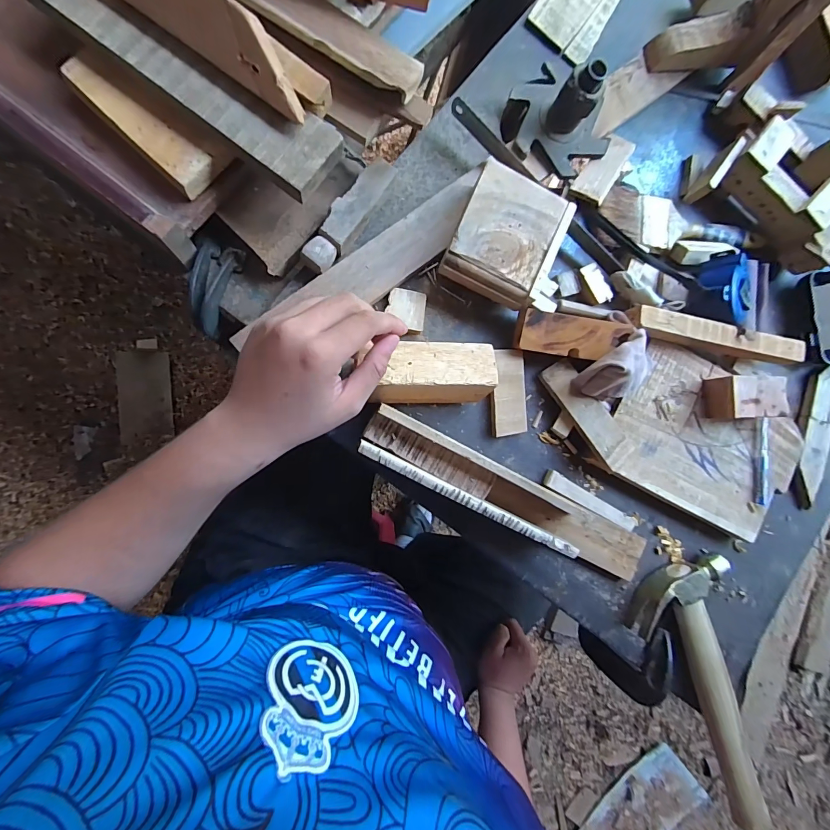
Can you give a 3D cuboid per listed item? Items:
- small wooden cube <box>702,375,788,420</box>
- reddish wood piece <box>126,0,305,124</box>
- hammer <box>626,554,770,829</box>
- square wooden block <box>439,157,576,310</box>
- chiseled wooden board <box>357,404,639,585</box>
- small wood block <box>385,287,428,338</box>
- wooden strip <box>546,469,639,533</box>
[{"bbox_3d":[0.345,-0.017,0.393,0.067,0.037,0.046,-2,93,-12],"label":"small wooden cube"},{"bbox_3d":[-0.161,-0.278,0.253,0.195,0.041,0.018,31,43,-6],"label":"reddish wood piece"},{"bbox_3d":[0.325,0.298,0.398,0.113,0.027,0.284,-24,97,-10],"label":"hammer"},{"bbox_3d":[0.083,-0.161,0.351,0.092,0.038,0.107,25,87,-12],"label":"square wooden block"},{"bbox_3d":[0.099,0.082,0.354,0.327,0.052,0.052,27,84,-6],"label":"chiseled wooden board"},{"bbox_3d":[-0.008,-0.099,0.359,0.036,0.009,0.039,9,90,-12],"label":"small wood block"},{"bbox_3d":[0.186,0.093,0.392,0.117,0.008,0.017,31,86,-12],"label":"wooden strip"}]

